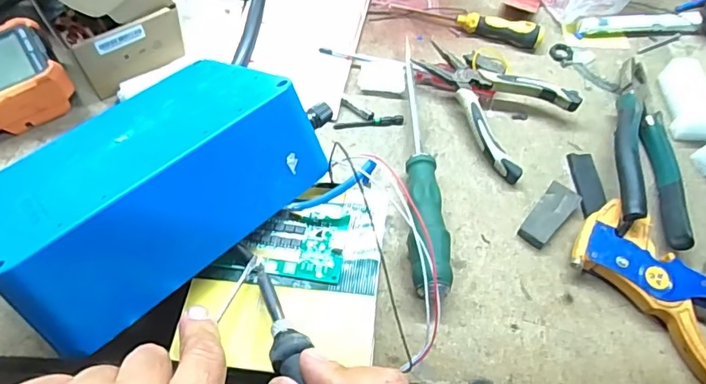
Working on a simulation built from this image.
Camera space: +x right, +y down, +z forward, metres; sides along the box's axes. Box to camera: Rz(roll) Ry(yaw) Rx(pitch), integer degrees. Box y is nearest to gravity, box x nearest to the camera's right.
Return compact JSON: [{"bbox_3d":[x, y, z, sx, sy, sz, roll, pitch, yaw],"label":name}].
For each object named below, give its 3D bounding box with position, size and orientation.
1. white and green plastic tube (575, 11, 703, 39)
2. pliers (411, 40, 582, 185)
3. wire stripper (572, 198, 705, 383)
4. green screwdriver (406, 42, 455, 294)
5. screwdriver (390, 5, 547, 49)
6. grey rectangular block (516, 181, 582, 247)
[{"bbox_3d":[0.301,-0.175,0.536,0.134,0.016,0.019,-6,62,-6],"label":"white and green plastic tube"},{"bbox_3d":[0.120,-0.086,0.472,0.139,0.029,0.103,39,67,18],"label":"pliers"},{"bbox_3d":[0.247,0.076,0.386,0.089,0.024,0.162,-36,68,-19],"label":"wire stripper"},{"bbox_3d":[0.060,-0.029,0.430,0.030,0.034,0.242,3,61,-1],"label":"green screwdriver"},{"bbox_3d":[0.117,-0.178,0.529,0.158,0.022,0.022,18,62,7],"label":"screwdriver"},{"bbox_3d":[0.161,0.018,0.422,0.027,0.010,0.063,41,67,18],"label":"grey rectangular block"}]

